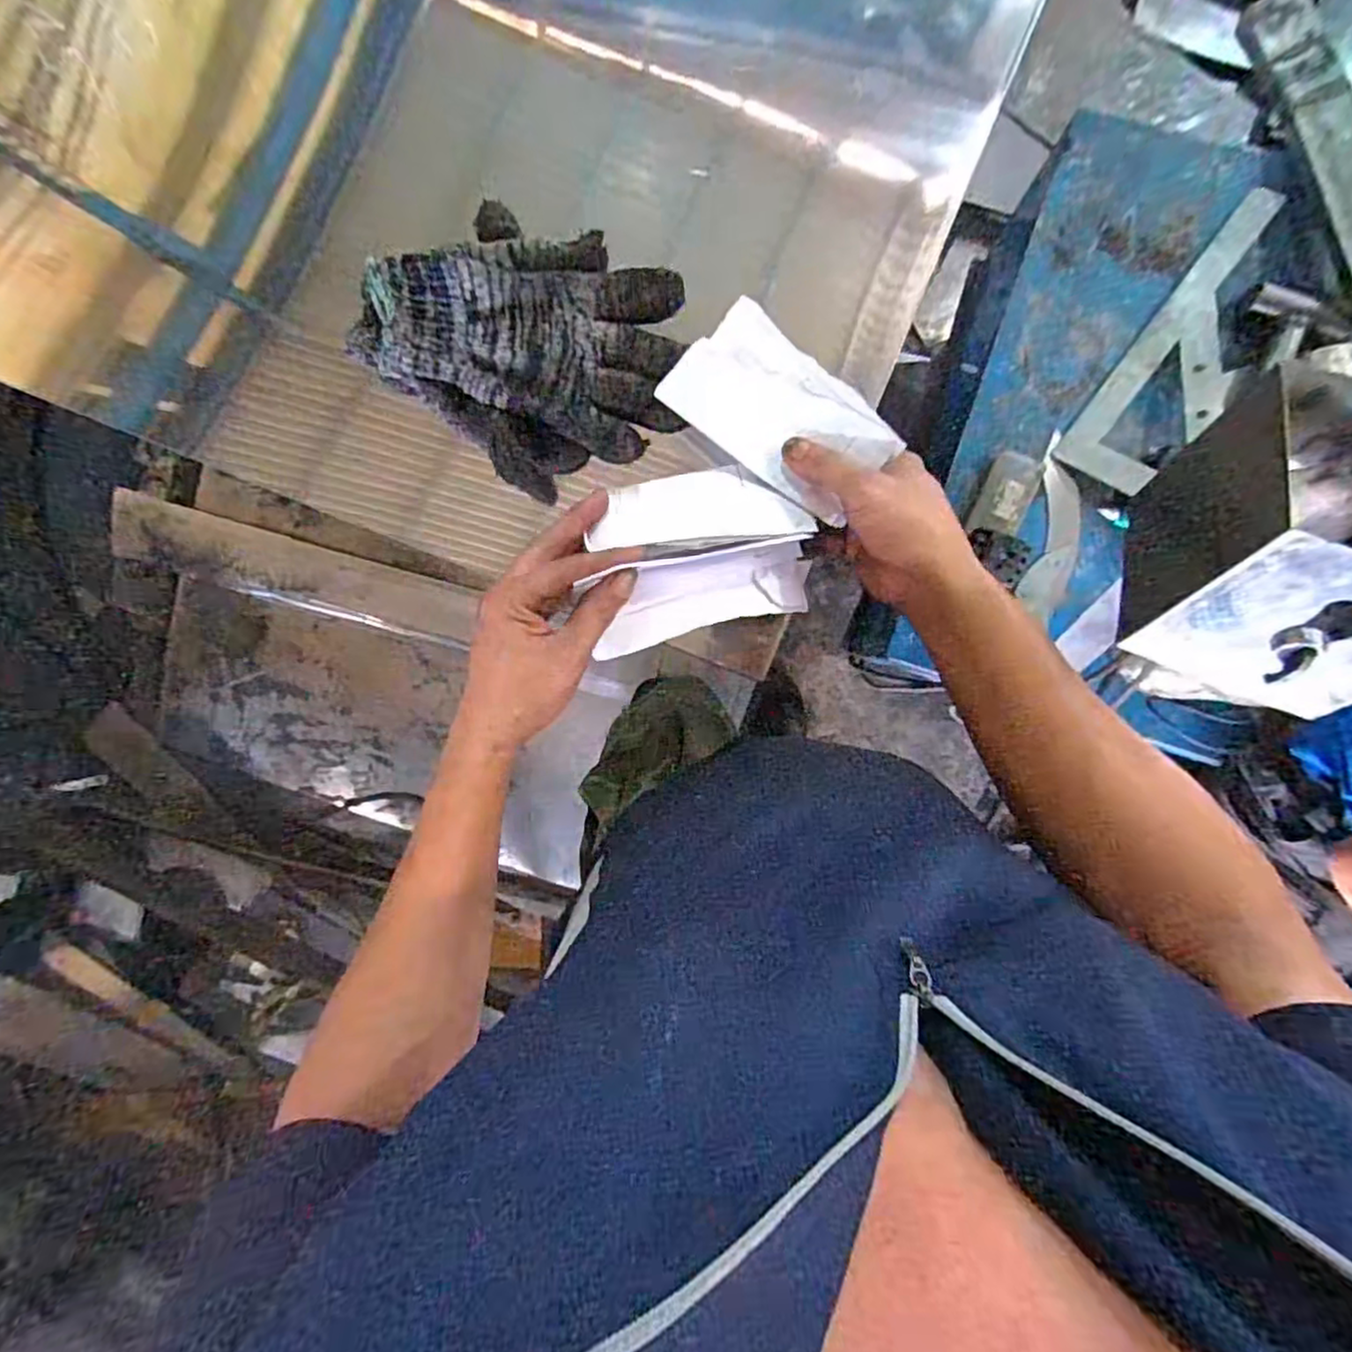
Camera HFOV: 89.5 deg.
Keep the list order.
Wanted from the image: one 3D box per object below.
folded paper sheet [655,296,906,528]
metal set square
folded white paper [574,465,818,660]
[{"bbox_3d":[0.068,-0.174,0.451,0.151,0.011,0.079,42,100,8],"label":"folded paper sheet"},{"bbox_3d":[0.661,-0.415,0.863,0.130,0.014,0.379,40,103,23],"label":"metal set square"},{"bbox_3d":[0.015,-0.084,0.457,0.151,0.050,0.110,-12,98,6],"label":"folded white paper"}]

